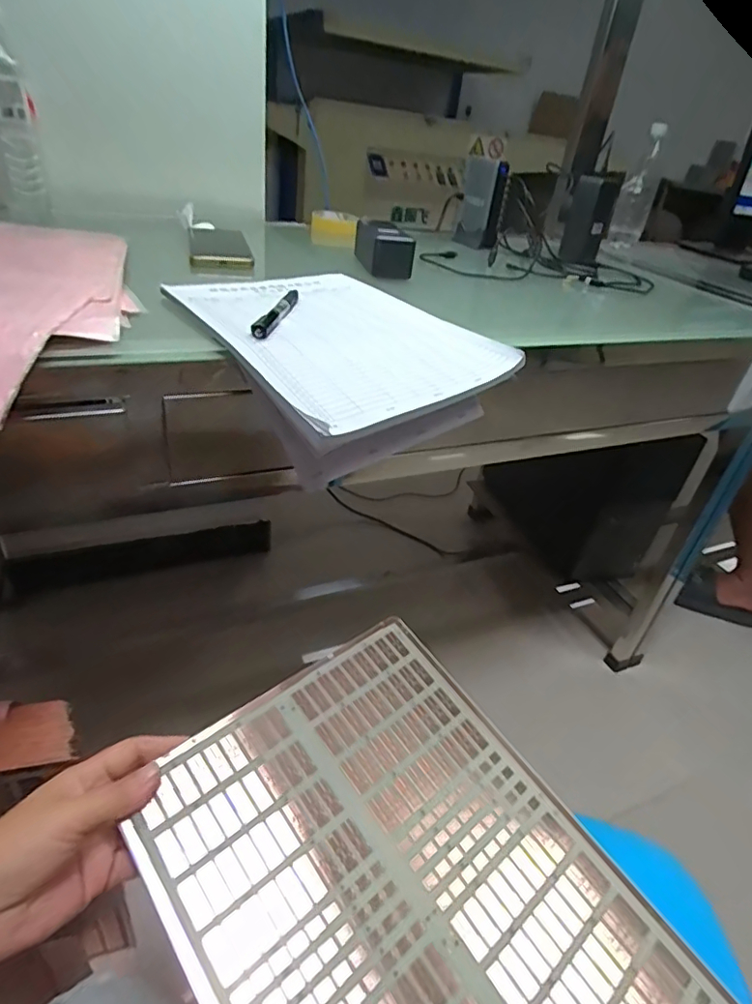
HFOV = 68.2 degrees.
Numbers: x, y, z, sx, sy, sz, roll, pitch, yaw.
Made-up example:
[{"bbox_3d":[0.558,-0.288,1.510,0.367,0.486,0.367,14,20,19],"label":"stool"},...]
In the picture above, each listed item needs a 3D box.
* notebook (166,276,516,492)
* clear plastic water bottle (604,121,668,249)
[{"bbox_3d":[-0.046,-0.147,0.534,0.219,0.082,0.297,-24,54,-32],"label":"notebook"},{"bbox_3d":[0.558,-0.660,1.172,0.071,0.220,0.069,21,37,18],"label":"clear plastic water bottle"}]

